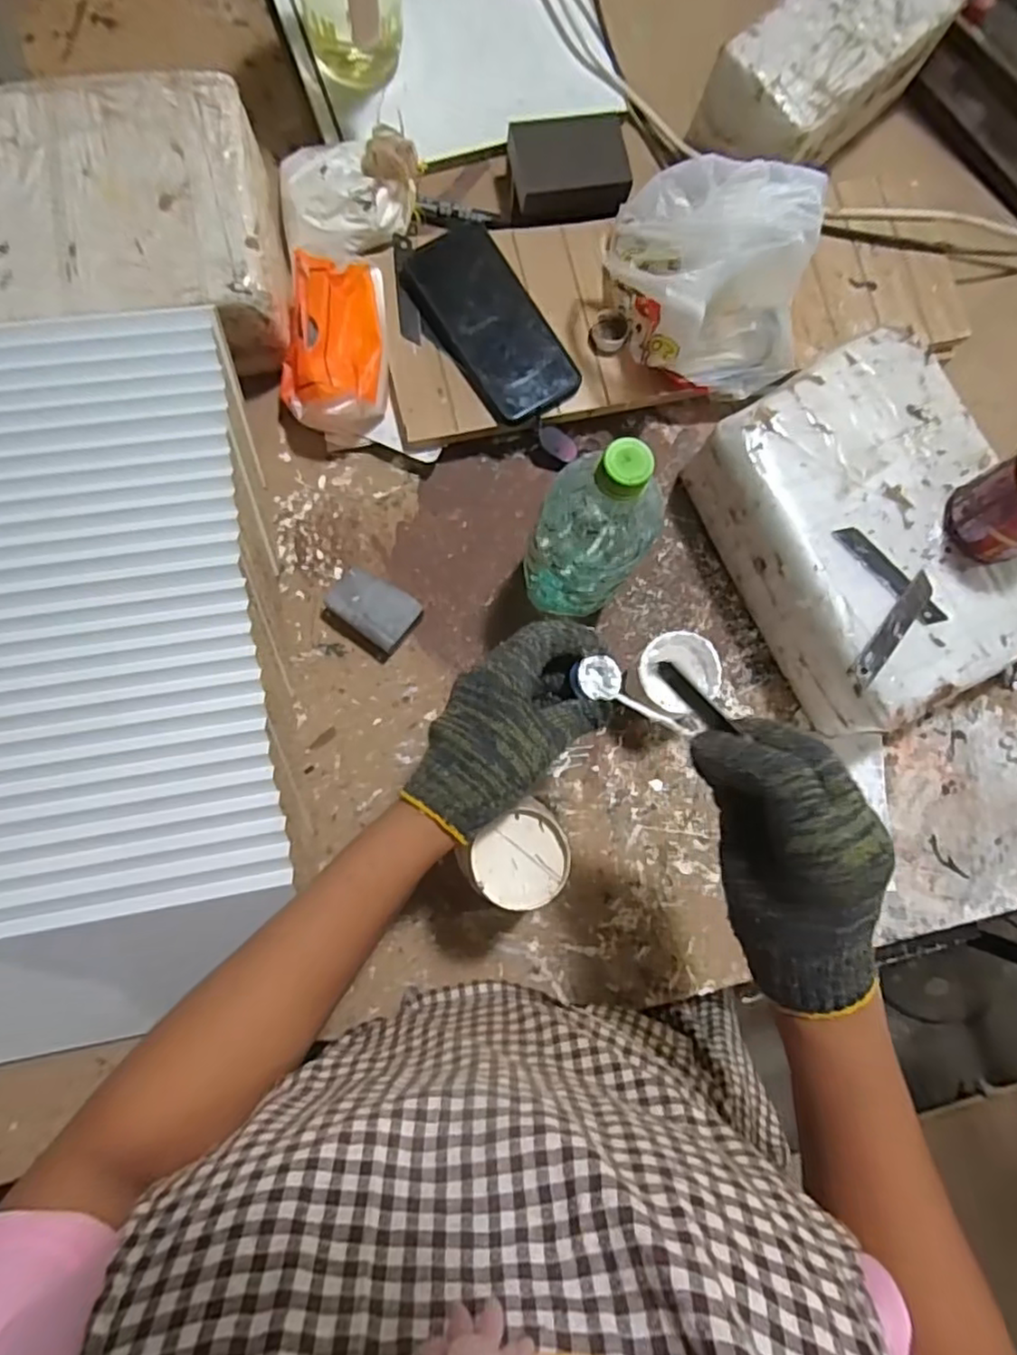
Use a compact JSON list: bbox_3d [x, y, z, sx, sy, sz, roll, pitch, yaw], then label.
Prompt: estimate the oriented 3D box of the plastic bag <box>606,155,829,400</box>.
[{"bbox_3d":[0.167,-0.339,0.528,0.161,0.101,0.162,3,84,-4],"label":"plastic bag"}]

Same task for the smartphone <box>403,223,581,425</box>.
[{"bbox_3d":[-0.015,-0.302,0.551,0.084,0.009,0.174,-34,88,-7],"label":"smartphone"}]

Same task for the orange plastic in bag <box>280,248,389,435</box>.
[{"bbox_3d":[-0.145,-0.273,0.544,0.087,0.070,0.129,2,84,-5],"label":"orange plastic in bag"}]

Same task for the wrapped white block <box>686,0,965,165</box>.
[{"bbox_3d":[0.287,-0.553,0.589,0.233,0.078,0.114,-42,89,-7],"label":"wrapped white block"}]

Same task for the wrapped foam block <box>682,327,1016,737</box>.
[{"bbox_3d":[0.291,-0.116,0.535,0.197,0.111,0.278,-24,87,-7],"label":"wrapped foam block"}]

